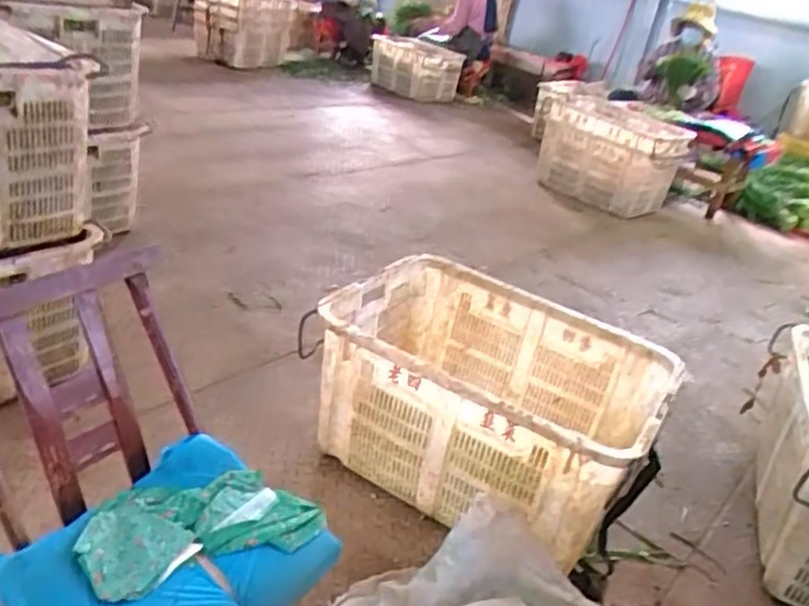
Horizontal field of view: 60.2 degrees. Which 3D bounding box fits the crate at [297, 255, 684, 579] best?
[{"bbox_3d":[0.181,0.214,1.517,0.683,0.339,0.480,26,31,28],"label":"crate"}]

